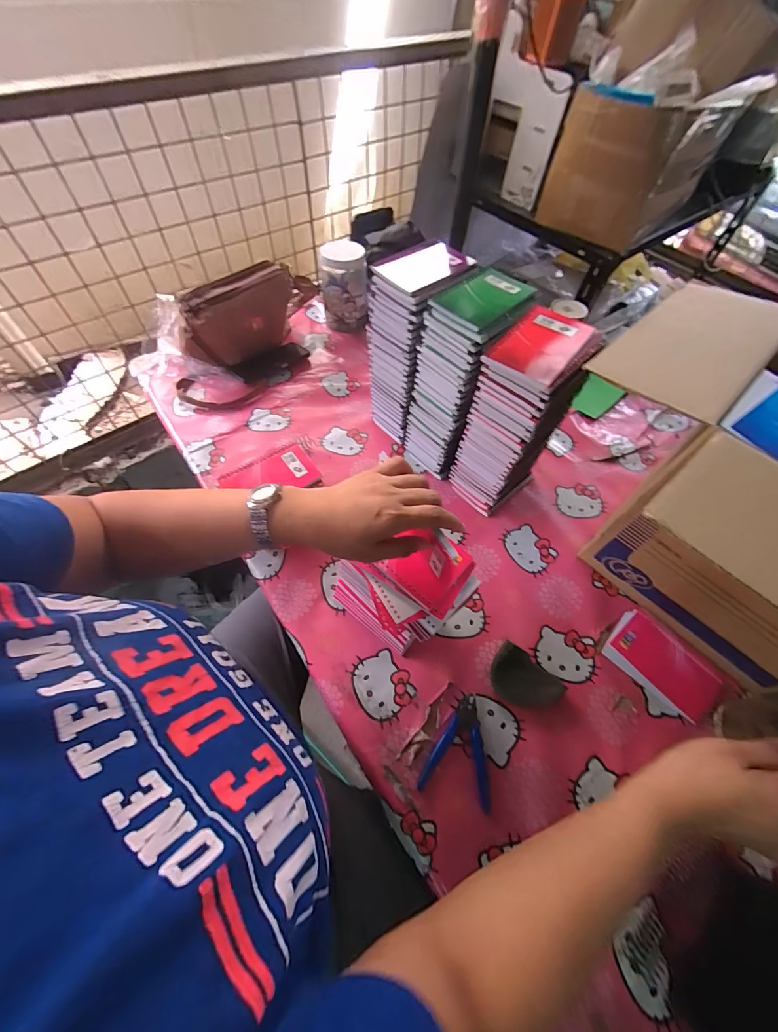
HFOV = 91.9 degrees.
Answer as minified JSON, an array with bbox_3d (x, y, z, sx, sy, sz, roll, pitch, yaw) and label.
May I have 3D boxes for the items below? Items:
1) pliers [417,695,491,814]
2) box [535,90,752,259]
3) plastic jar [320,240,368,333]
[{"bbox_3d":[0.095,0.288,0.471,0.084,0.007,0.113,18,59,10],"label":"pliers"},{"bbox_3d":[0.511,-0.747,0.796,0.298,0.202,0.228,-37,66,-22],"label":"box"},{"bbox_3d":[-0.099,-0.522,0.866,0.098,0.170,0.085,-1,58,-2],"label":"plastic jar"}]

